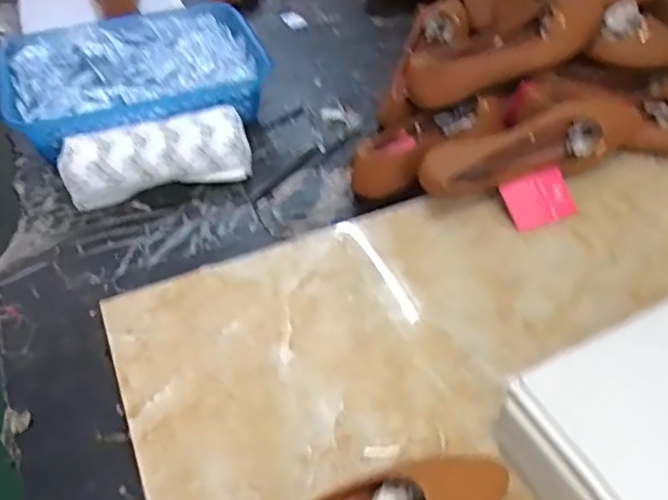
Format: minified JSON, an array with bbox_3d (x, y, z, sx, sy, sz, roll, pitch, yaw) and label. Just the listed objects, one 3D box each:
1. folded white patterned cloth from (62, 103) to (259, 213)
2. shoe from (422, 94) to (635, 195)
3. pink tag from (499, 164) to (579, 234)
[{"bbox_3d":[-0.204,-0.107,0.728,0.208,0.070,0.081,-19,48,-16],"label":"folded white patterned cloth"},{"bbox_3d":[0.218,-0.115,0.696,0.265,0.055,0.066,-14,47,-11],"label":"shoe"},{"bbox_3d":[0.222,-0.055,0.682,0.076,0.004,0.060,-19,67,-10],"label":"pink tag"}]

